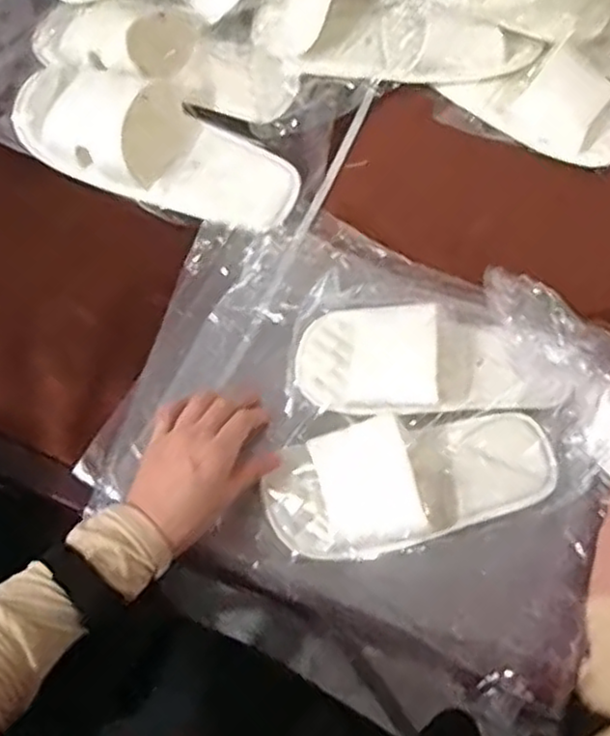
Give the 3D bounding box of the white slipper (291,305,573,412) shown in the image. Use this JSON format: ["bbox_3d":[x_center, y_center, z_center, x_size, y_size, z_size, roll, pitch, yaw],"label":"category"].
[{"bbox_3d":[0.103,-0.006,0.597,0.212,0.053,0.088,5,67,3],"label":"white slipper"}]

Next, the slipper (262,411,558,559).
[{"bbox_3d":[0.080,0.089,0.557,0.236,0.046,0.121,-10,67,-6],"label":"slipper"}]

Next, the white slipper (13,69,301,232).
[{"bbox_3d":[-0.142,-0.220,0.671,0.280,0.071,0.124,21,68,8],"label":"white slipper"}]

